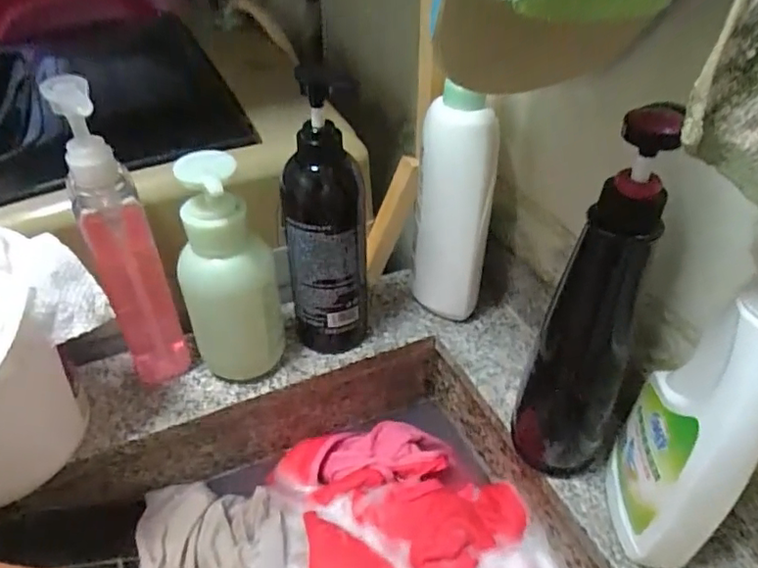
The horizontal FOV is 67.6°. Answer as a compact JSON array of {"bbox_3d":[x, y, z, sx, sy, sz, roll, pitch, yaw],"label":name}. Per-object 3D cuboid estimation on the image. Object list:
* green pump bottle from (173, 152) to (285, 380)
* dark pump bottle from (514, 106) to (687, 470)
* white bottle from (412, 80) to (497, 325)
[{"bbox_3d":[-0.120,-0.001,0.449,0.069,0.196,0.053,19,44,21],"label":"green pump bottle"},{"bbox_3d":[0.144,0.027,0.368,0.065,0.264,0.062,-20,45,-22],"label":"dark pump bottle"},{"bbox_3d":[0.065,-0.063,0.522,0.068,0.210,0.069,2,41,2],"label":"white bottle"}]

